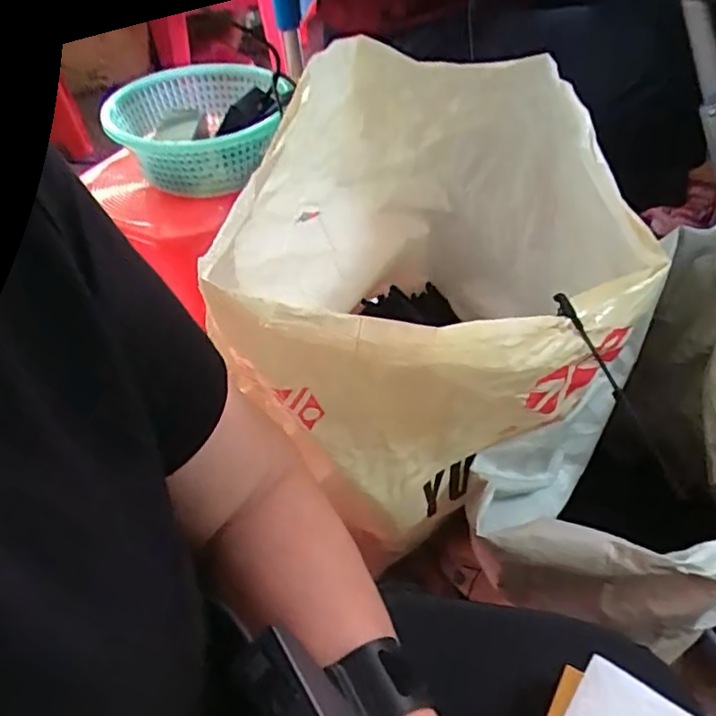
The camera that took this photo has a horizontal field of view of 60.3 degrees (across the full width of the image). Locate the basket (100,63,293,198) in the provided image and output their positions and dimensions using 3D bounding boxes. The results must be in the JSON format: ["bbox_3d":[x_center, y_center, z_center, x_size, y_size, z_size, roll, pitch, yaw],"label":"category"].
[{"bbox_3d":[-0.203,-0.329,0.851,0.213,0.080,0.255,3,45,7],"label":"basket"}]

